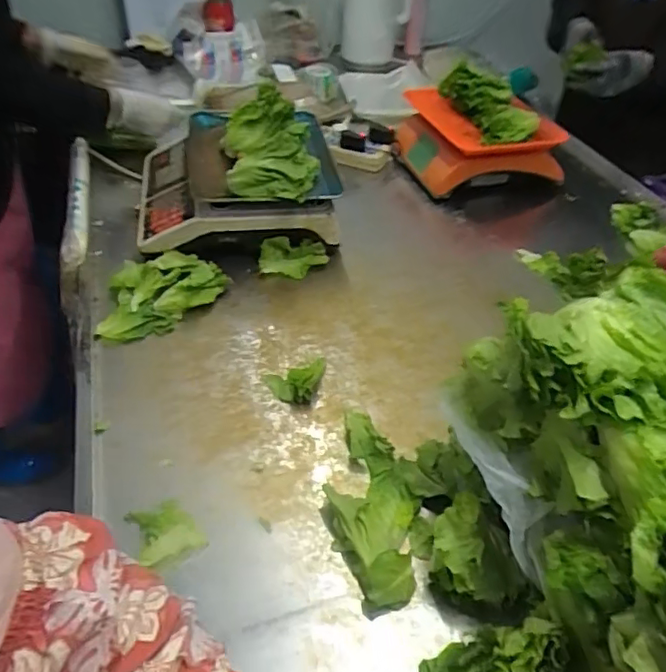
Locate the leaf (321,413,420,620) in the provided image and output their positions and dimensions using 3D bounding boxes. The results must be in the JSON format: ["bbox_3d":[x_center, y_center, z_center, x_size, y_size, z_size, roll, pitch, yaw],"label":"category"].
[{"bbox_3d":[0.038,0.171,0.614,0.089,0.033,0.225,-4,42,-10],"label":"leaf"}]

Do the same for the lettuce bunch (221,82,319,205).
[{"bbox_3d":[-0.096,-0.297,0.892,0.147,0.103,0.173,-3,42,-8],"label":"lettuce bunch"}]

